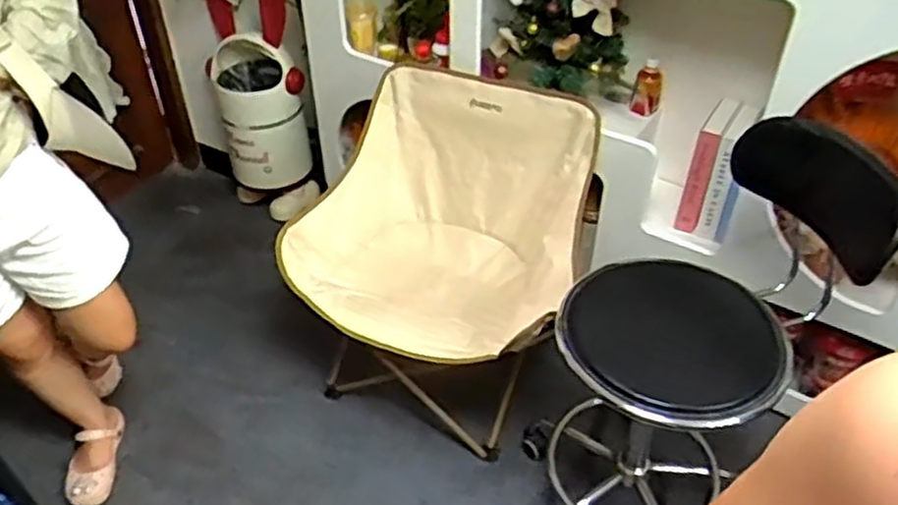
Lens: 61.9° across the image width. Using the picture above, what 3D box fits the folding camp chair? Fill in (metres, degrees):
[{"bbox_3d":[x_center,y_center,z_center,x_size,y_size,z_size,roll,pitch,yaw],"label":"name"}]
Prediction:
[{"bbox_3d":[-0.017,0.014,1.685,0.588,0.590,0.569,14,43,14],"label":"folding camp chair"}]

